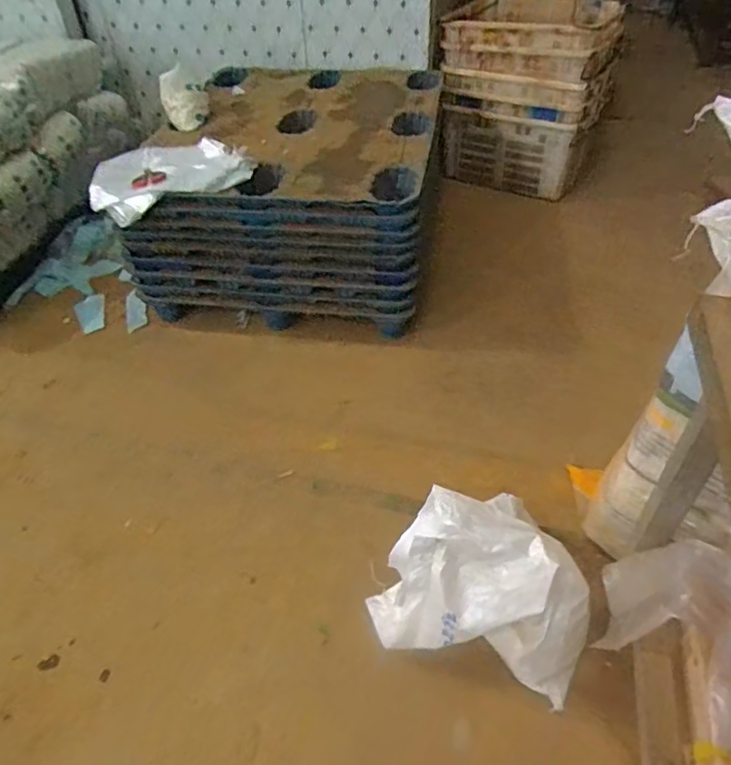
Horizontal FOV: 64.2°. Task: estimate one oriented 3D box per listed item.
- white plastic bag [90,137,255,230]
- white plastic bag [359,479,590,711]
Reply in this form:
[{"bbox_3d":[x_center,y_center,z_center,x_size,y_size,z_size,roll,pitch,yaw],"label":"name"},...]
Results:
[{"bbox_3d":[-0.589,-0.636,1.763,0.480,0.128,0.239,-20,47,-18],"label":"white plastic bag"},{"bbox_3d":[0.227,0.426,1.164,0.430,0.361,0.215,13,46,15],"label":"white plastic bag"}]

